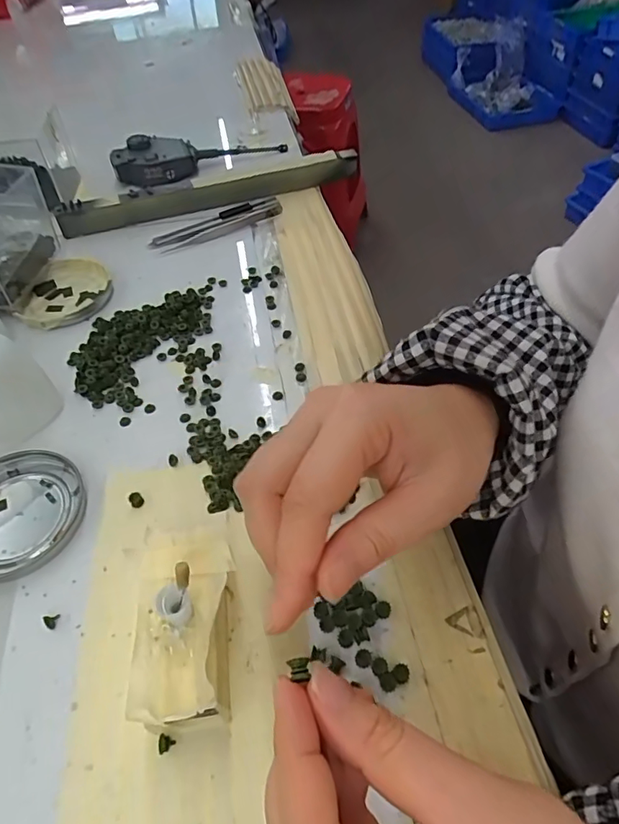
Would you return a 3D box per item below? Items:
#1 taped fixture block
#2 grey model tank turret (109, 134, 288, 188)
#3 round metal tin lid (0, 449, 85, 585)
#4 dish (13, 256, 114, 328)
[{"bbox_3d":[-0.056,0.098,0.228,0.044,0.041,0.082,-4,51,-2],"label":"taped fixture block"},{"bbox_3d":[-0.118,-0.284,0.541,0.185,0.034,0.043,-19,53,-14],"label":"grey model tank turret"},{"bbox_3d":[-0.169,0.056,0.285,0.070,0.010,0.075,-1,51,1],"label":"round metal tin lid"},{"bbox_3d":[-0.204,-0.098,0.414,0.075,0.017,0.073,-25,55,-18],"label":"dish"}]

